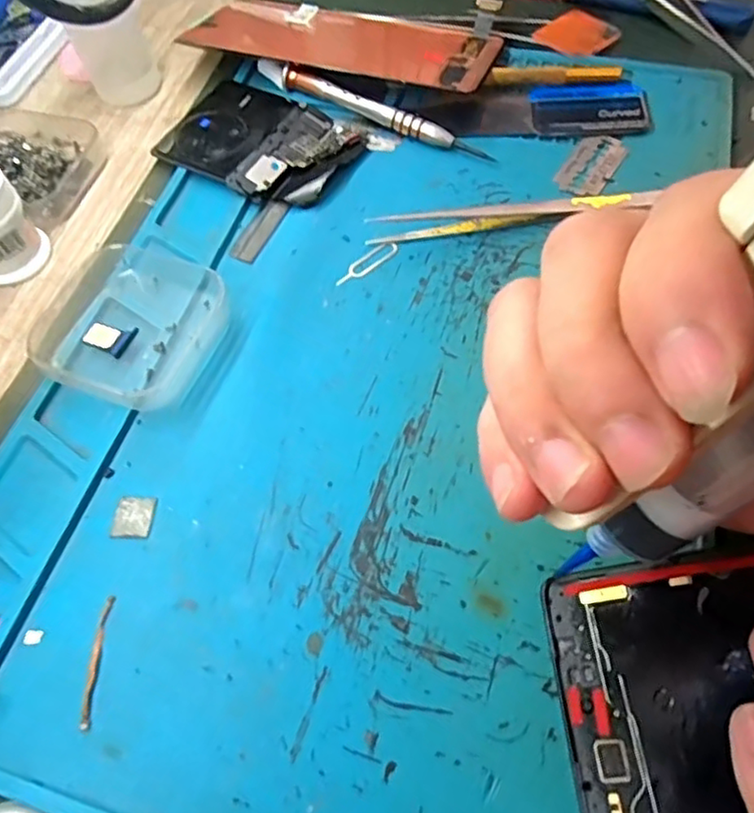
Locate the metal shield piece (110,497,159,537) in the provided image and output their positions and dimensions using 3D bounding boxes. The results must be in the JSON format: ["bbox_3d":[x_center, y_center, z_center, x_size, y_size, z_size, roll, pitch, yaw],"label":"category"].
[{"bbox_3d":[-0.084,0.038,0.221,0.014,0.004,0.014,1,59,5],"label":"metal shield piece"}]

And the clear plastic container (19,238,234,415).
[{"bbox_3d":[-0.096,-0.035,0.253,0.066,0.017,0.069,15,63,11],"label":"clear plastic container"}]

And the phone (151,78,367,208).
[{"bbox_3d":[-0.056,-0.127,0.307,0.087,0.009,0.065,25,65,15],"label":"phone"}]

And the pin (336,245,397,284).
[{"bbox_3d":[-0.004,-0.061,0.273,0.032,0.004,0.009,-39,68,-18],"label":"pin"}]

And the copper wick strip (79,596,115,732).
[{"bbox_3d":[-0.087,0.078,0.197,0.004,0.004,0.038,-2,61,2],"label":"copper wick strip"}]

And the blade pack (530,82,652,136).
[{"bbox_3d":[0.103,-0.145,0.310,0.055,0.004,0.035,0,61,3],"label":"blade pack"}]

